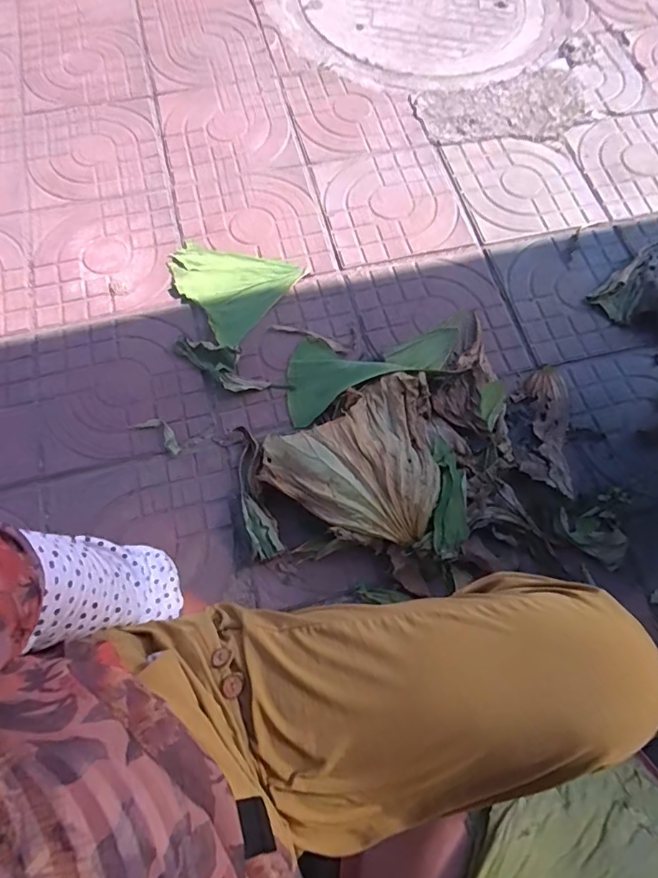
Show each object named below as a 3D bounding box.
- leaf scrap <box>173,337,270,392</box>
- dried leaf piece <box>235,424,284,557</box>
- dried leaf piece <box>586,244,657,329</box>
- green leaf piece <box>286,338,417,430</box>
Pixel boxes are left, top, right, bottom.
[{"bbox_3d":[-0.204,-0.145,0.927,0.191,0.024,0.065,36,70,13],"label":"leaf scrap"},{"bbox_3d":[-0.126,0.083,0.826,0.046,0.058,0.237,-14,68,-8],"label":"dried leaf piece"},{"bbox_3d":[0.701,-0.315,1.014,0.283,0.055,0.186,-37,73,-16],"label":"dried leaf piece"},{"bbox_3d":[0.001,-0.139,0.895,0.194,0.088,0.173,-21,69,-11],"label":"green leaf piece"}]

